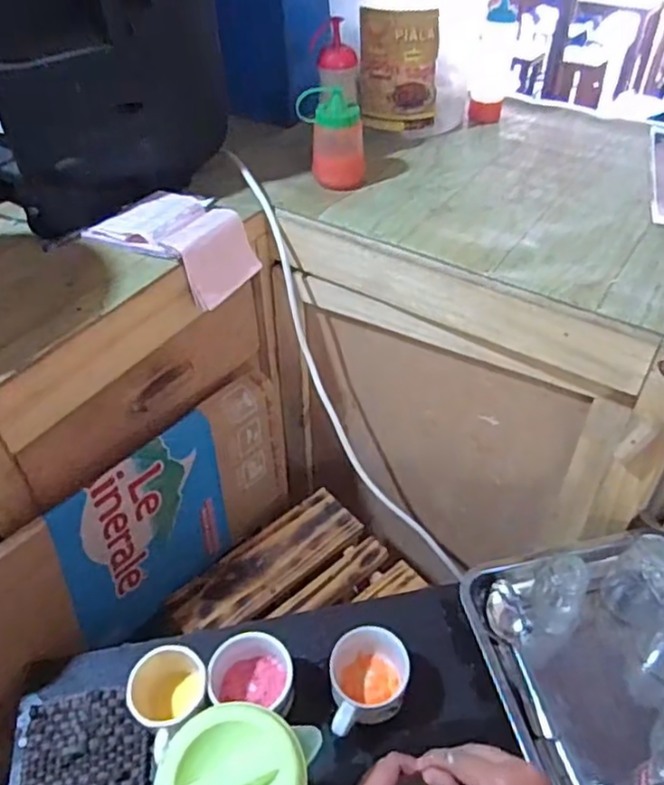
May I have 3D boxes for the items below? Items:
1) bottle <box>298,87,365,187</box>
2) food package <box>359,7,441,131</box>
[{"bbox_3d":[0.001,-0.354,0.890,0.063,0.115,0.078,-28,51,-23],"label":"bottle"},{"bbox_3d":[0.100,-0.483,0.964,0.116,0.159,0.032,2,46,4],"label":"food package"}]

